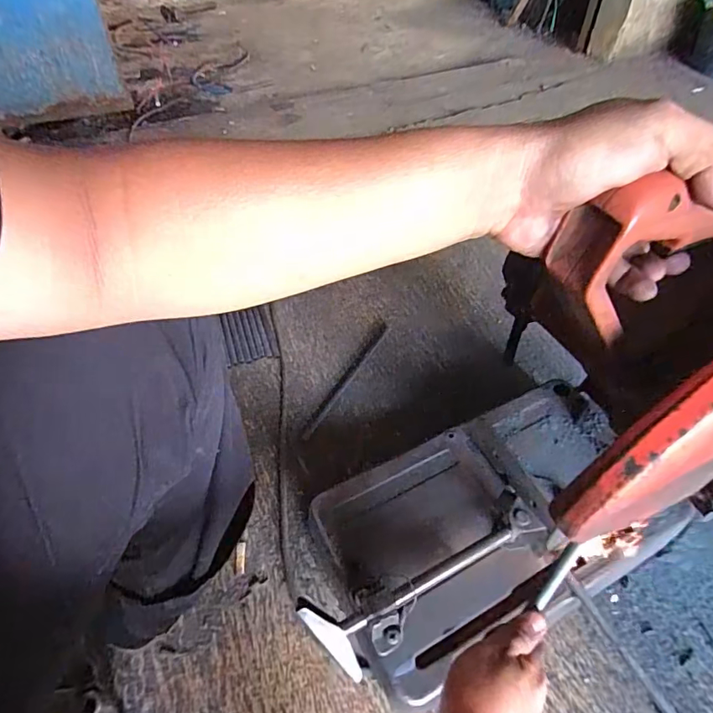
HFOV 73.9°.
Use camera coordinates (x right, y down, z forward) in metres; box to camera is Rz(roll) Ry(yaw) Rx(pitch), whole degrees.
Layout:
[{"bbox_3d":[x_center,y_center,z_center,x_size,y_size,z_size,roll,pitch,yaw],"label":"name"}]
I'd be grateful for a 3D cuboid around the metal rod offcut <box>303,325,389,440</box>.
[{"bbox_3d":[-0.011,0.036,0.822,0.016,0.006,0.272,25,55,20],"label":"metal rod offcut"}]

